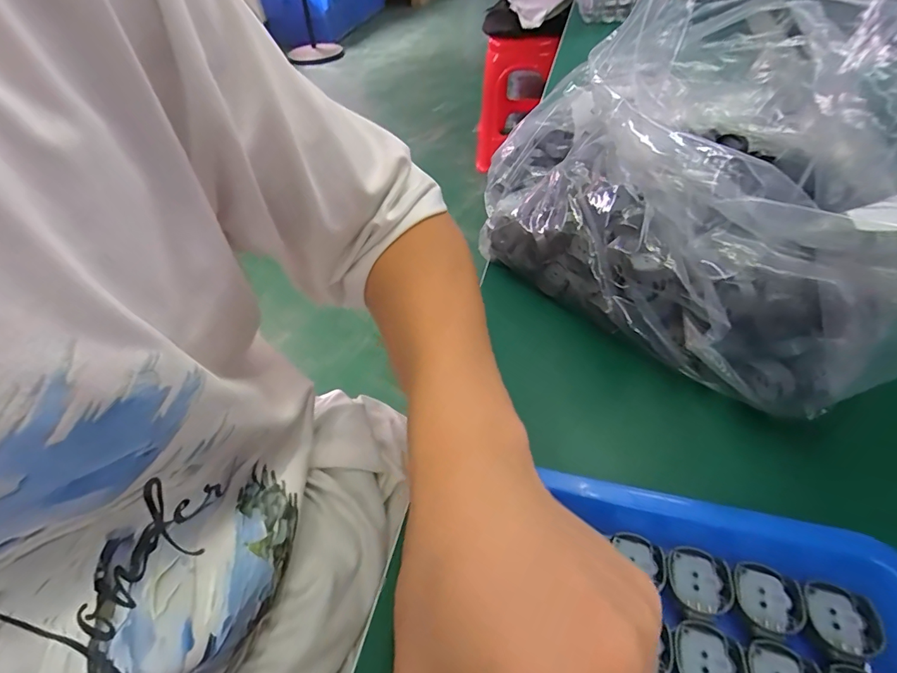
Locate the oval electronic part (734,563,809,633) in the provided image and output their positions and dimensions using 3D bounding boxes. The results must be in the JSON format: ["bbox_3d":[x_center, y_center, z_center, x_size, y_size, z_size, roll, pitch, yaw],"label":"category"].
[{"bbox_3d":[0.135,0.110,0.189,0.023,0.007,0.025,8,49,13],"label":"oval electronic part"}]

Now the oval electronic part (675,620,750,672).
[{"bbox_3d":[0.103,0.127,0.176,0.024,0.008,0.025,18,51,21],"label":"oval electronic part"}]

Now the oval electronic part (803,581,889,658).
[{"bbox_3d":[0.161,0.115,0.182,0.022,0.008,0.024,7,48,12],"label":"oval electronic part"}]

